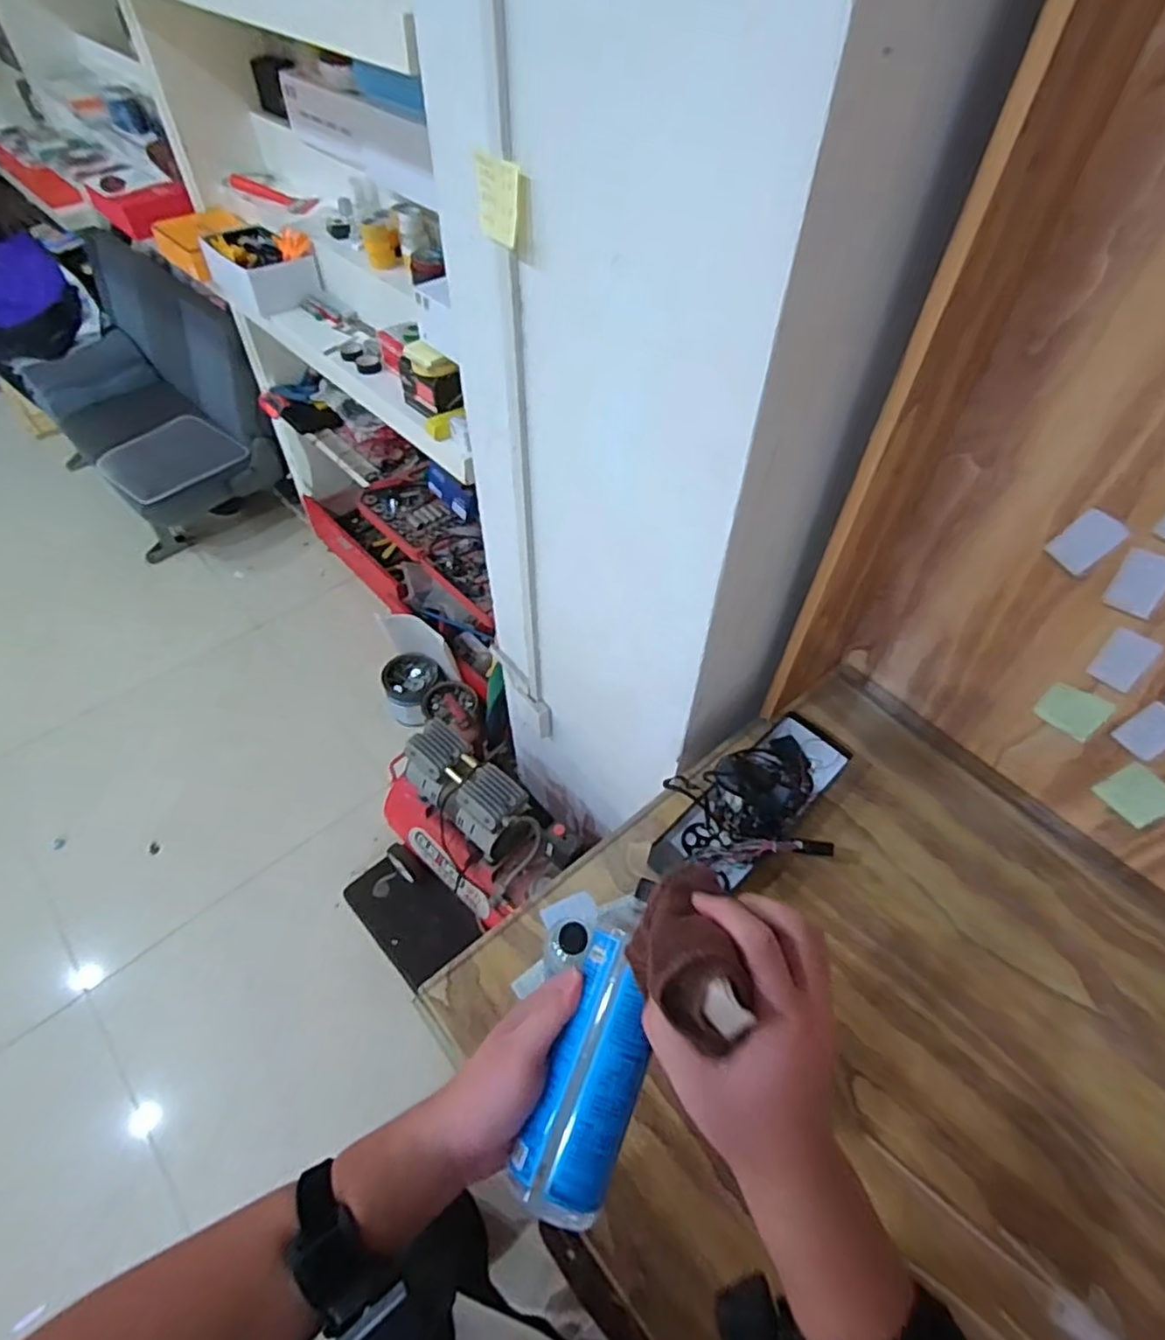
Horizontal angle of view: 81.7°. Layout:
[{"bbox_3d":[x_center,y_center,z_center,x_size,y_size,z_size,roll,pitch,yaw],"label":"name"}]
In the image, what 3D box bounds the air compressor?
[{"bbox_3d":[-0.253,0.357,1.460,0.487,0.441,0.195,32,57,22],"label":"air compressor"}]

